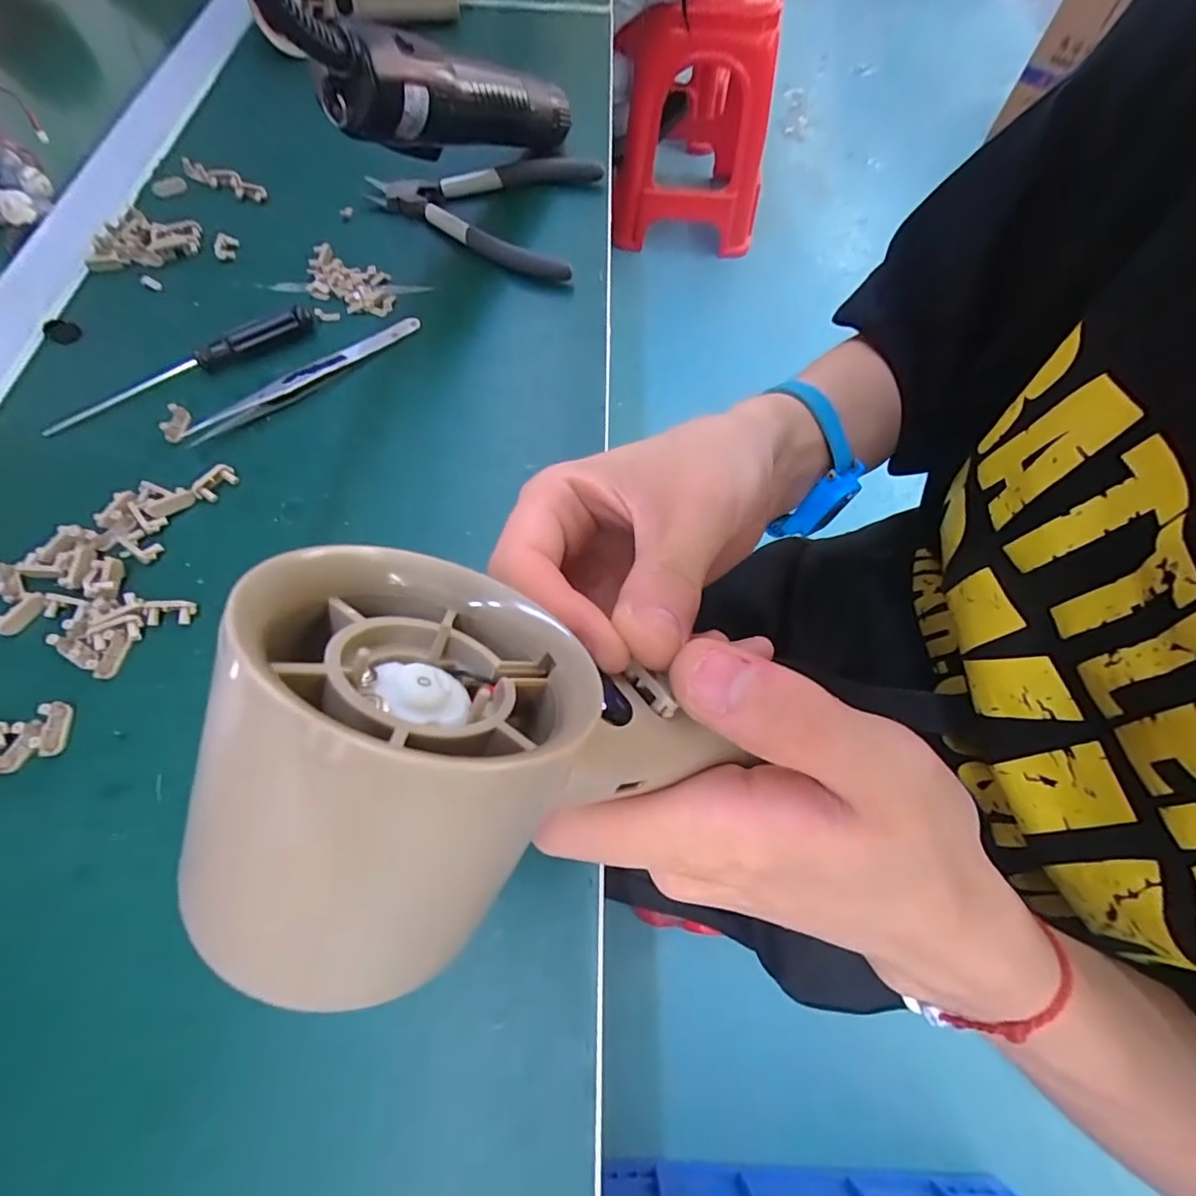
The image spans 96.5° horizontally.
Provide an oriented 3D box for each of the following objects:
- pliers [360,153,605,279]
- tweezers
[{"bbox_3d":[-0.076,-0.255,0.347,0.141,0.019,0.111,12,64,3],"label":"pliers"},{"bbox_3d":[-0.145,-0.113,0.272,0.013,0.009,0.127,41,69,16],"label":"tweezers"}]

